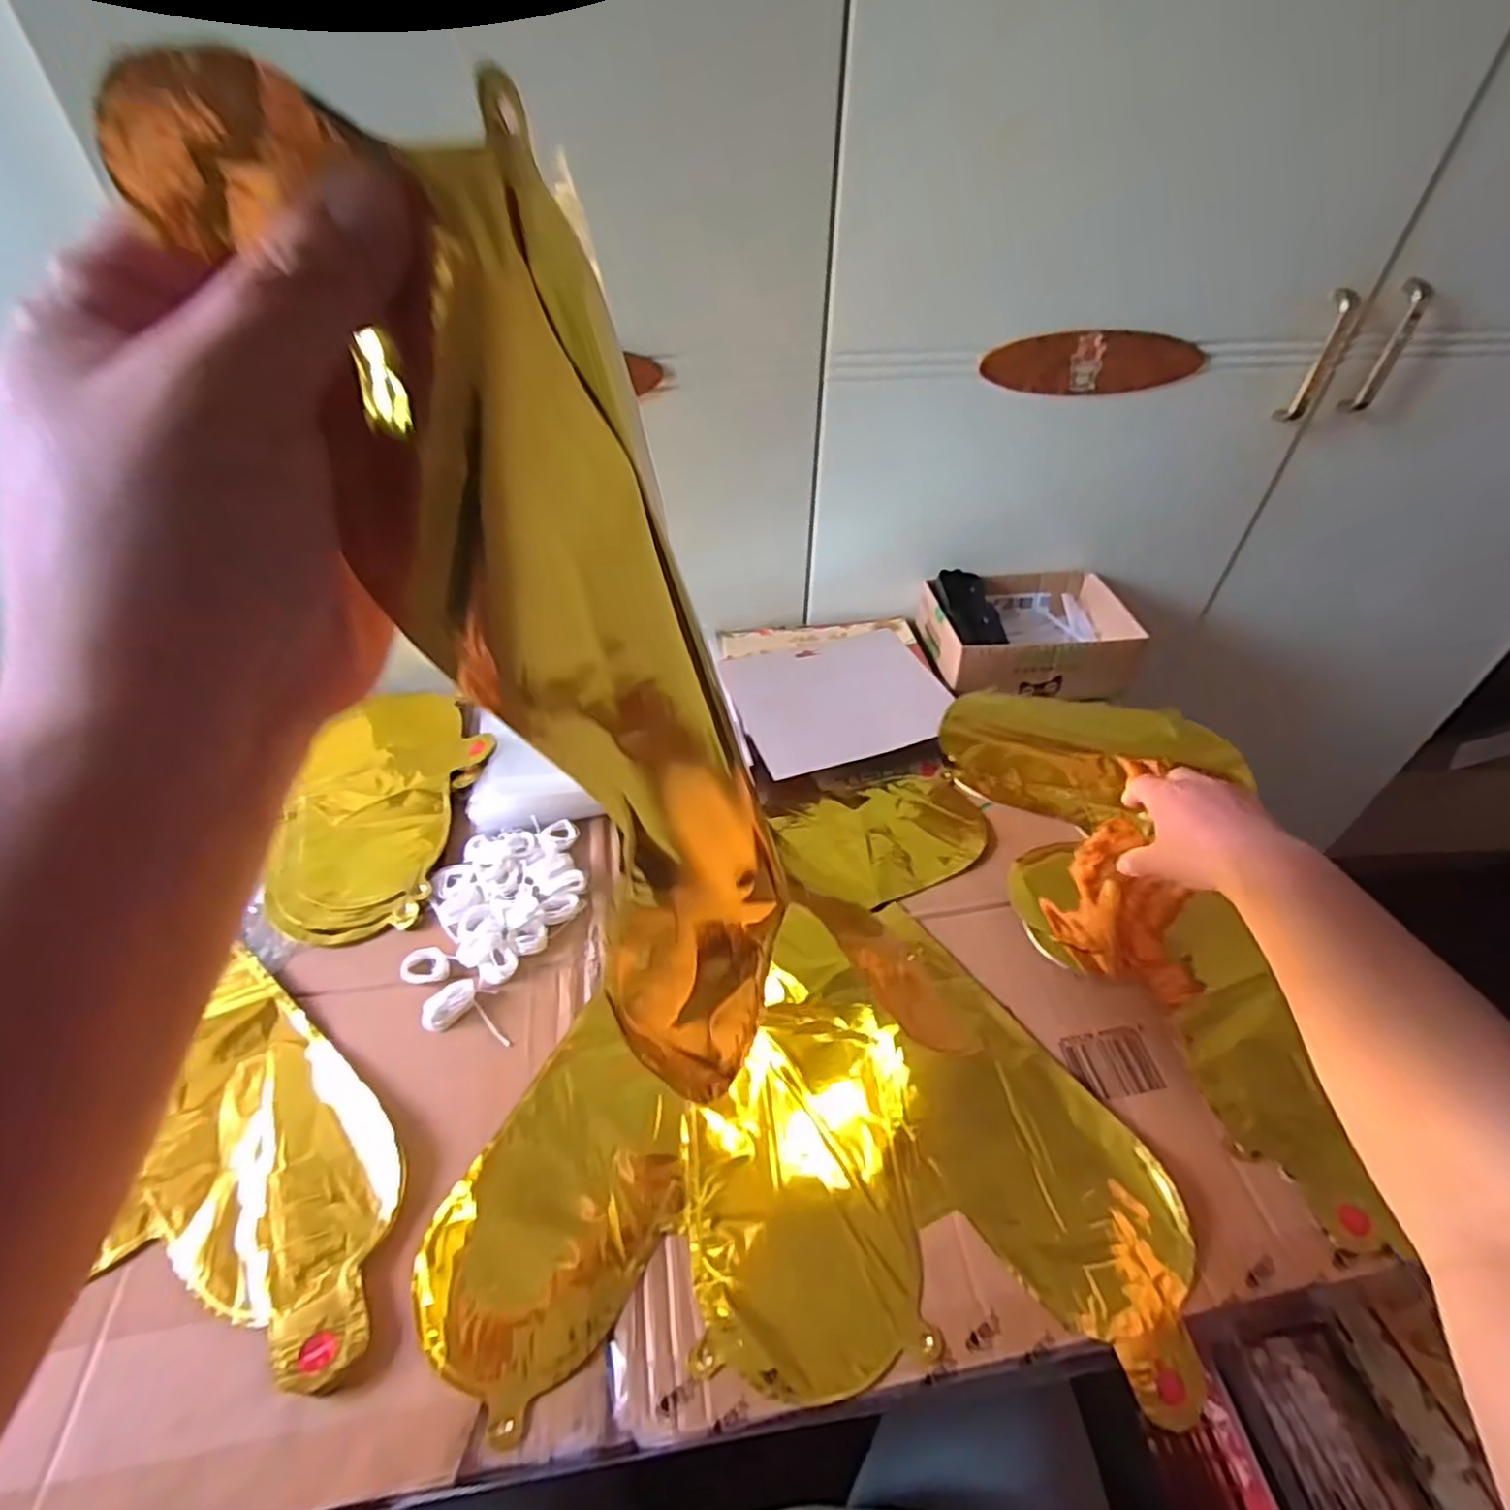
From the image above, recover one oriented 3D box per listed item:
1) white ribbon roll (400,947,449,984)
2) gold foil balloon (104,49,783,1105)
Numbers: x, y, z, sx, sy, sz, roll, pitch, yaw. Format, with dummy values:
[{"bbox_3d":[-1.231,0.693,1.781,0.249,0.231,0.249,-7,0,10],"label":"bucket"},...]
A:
[{"bbox_3d":[-0.224,0.143,0.489,0.031,0.006,0.025,-10,50,-10],"label":"white ribbon roll"},{"bbox_3d":[-0.042,-0.021,0.206,0.083,0.270,0.035,-38,35,-29],"label":"gold foil balloon"}]

